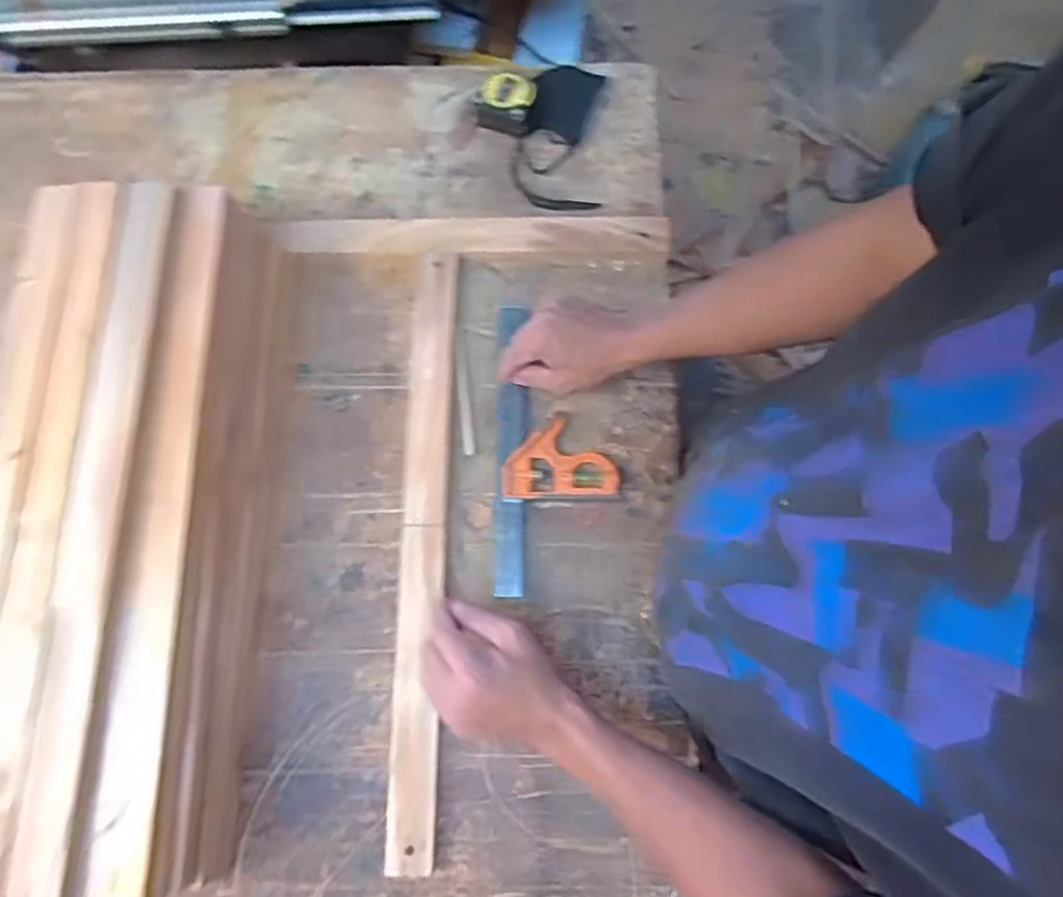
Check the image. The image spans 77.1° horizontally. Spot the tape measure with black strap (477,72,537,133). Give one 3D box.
[{"bbox_3d":[-0.027,-0.396,0.764,0.057,0.031,0.060,18,76,6],"label":"tape measure with black strap"}]

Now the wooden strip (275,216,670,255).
[{"bbox_3d":[-0.063,-0.232,0.731,0.417,0.020,0.044,0,74,2],"label":"wooden strip"}]

